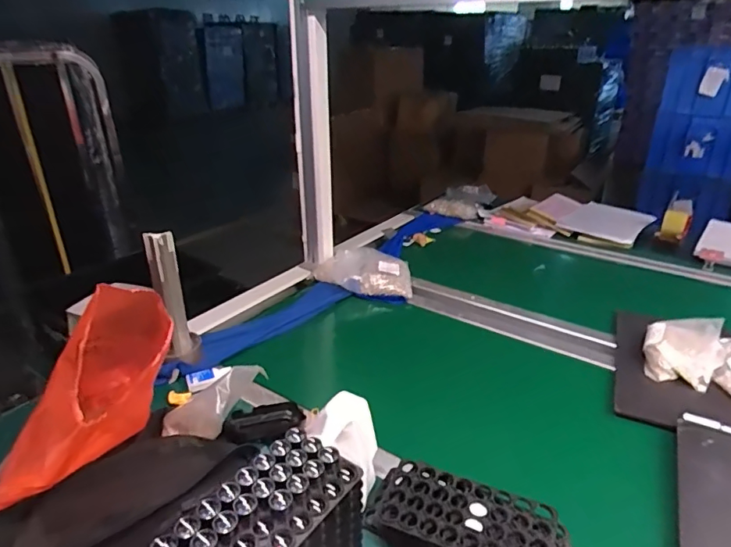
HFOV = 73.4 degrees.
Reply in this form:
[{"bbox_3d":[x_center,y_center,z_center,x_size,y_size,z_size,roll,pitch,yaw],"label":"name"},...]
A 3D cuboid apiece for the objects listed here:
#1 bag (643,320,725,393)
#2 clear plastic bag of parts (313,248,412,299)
[{"bbox_3d":[0.575,0.134,0.891,0.121,0.051,0.168,18,32,32],"label":"bag"},{"bbox_3d":[-0.009,-0.005,1.210,0.237,0.044,0.196,0,26,1],"label":"clear plastic bag of parts"}]

